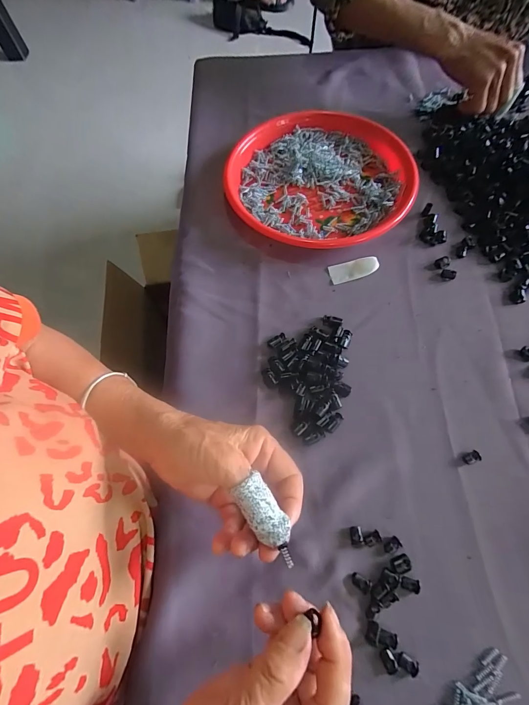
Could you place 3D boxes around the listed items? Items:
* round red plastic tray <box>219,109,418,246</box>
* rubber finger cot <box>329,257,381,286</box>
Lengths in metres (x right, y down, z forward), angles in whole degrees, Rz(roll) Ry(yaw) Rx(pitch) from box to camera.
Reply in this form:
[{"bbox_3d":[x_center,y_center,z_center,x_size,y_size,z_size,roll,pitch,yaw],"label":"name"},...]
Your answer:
[{"bbox_3d":[0.070,-0.227,0.433,0.232,0.030,0.223,-1,67,3],"label":"round red plastic tray"},{"bbox_3d":[0.106,-0.099,0.390,0.056,0.004,0.025,-17,75,5],"label":"rubber finger cot"}]

